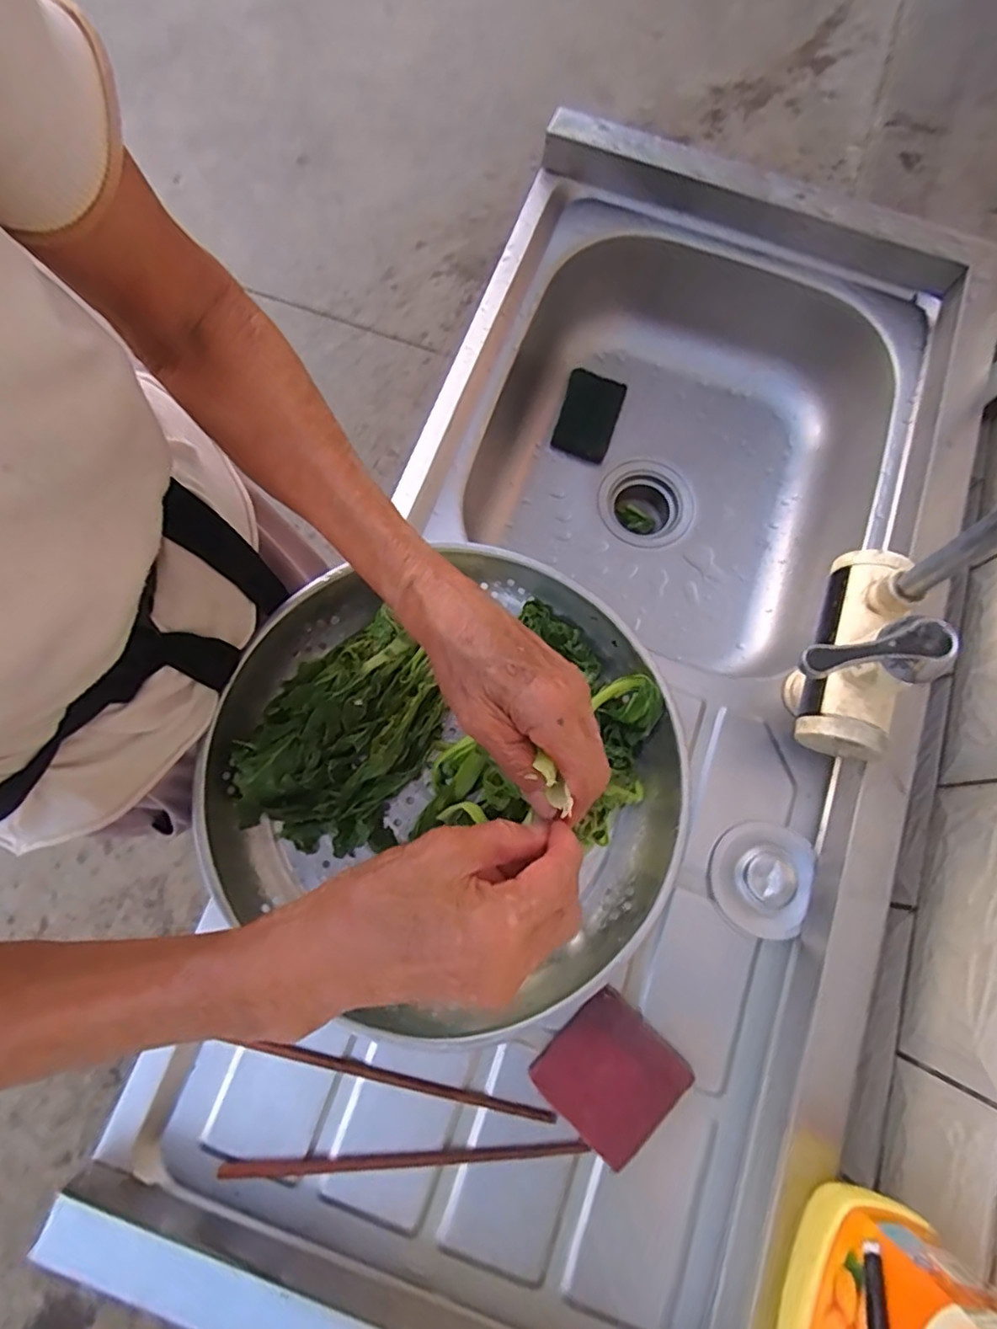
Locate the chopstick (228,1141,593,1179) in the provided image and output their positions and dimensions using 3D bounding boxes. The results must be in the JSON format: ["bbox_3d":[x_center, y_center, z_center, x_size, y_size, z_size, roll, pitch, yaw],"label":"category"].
[{"bbox_3d":[-0.064,0.339,0.418,0.246,0.010,0.010,-2,75,-2],"label":"chopstick"}]

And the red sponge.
[{"bbox_3d":[0.080,0.291,0.435,0.085,0.024,0.089,-44,80,-11],"label":"red sponge"}]

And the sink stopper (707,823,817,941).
[{"bbox_3d":[0.202,0.163,0.469,0.073,0.020,0.080,18,76,4],"label":"sink stopper"}]

